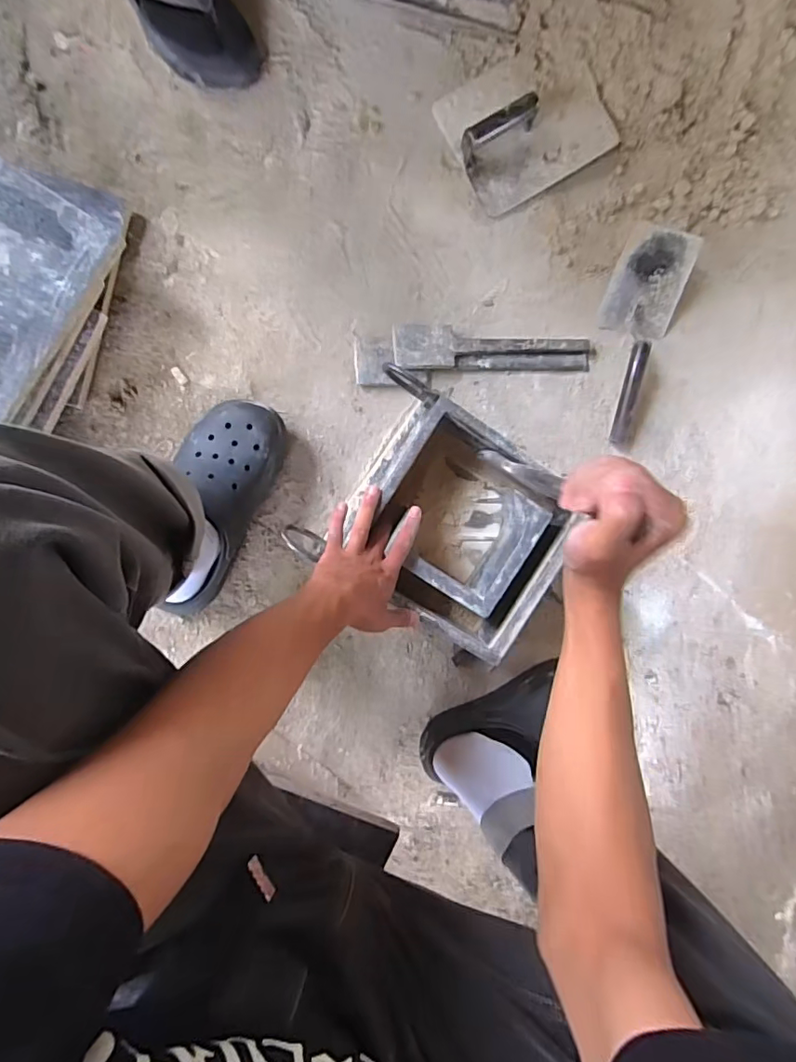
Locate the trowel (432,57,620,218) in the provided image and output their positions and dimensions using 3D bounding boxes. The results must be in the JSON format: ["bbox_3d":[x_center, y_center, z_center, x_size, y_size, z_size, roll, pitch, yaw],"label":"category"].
[{"bbox_3d":[0.171,-0.542,0.686,0.197,0.063,0.165,-31,95,-5],"label":"trowel"}]

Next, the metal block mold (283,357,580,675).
[{"bbox_3d":[0.066,-0.026,0.646,0.259,0.133,0.268,29,88,-7],"label":"metal block mold"}]

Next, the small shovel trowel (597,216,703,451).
[{"bbox_3d":[0.331,-0.265,0.720,0.106,0.059,0.282,12,90,-7],"label":"small shovel trowel"}]

